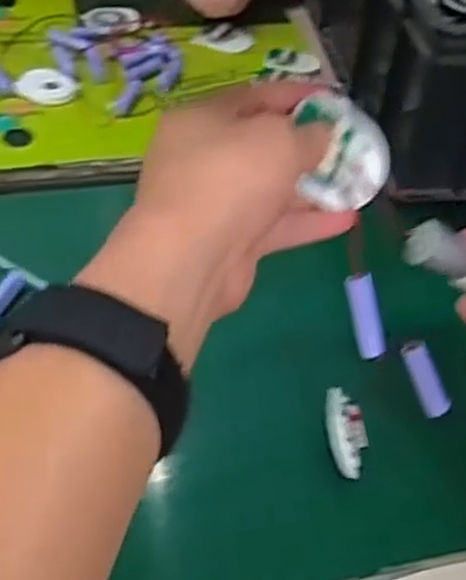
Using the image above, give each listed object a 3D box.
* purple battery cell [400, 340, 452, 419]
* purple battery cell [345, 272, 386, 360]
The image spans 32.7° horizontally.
[{"bbox_3d":[0.123,0.056,0.501,0.016,0.052,0.015,-30,10,-33],"label":"purple battery cell"},{"bbox_3d":[0.077,0.016,0.461,0.011,0.052,0.013,-20,16,-25],"label":"purple battery cell"}]

